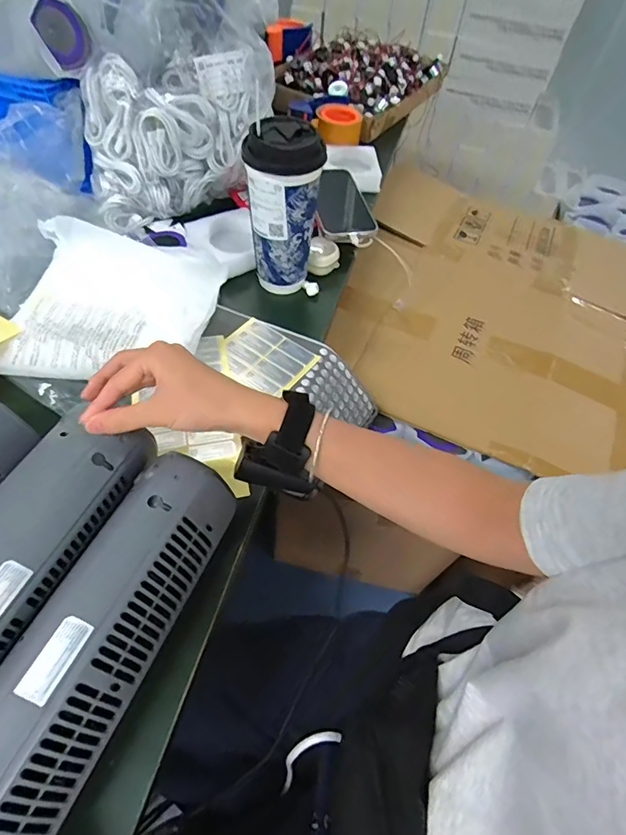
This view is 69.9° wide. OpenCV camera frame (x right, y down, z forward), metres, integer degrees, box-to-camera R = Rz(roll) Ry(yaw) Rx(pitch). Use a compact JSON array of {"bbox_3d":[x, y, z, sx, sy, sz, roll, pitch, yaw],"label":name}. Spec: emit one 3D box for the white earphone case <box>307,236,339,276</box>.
[{"bbox_3d":[0.015,-0.219,0.605,0.040,0.024,0.053,6,55,-1],"label":"white earphone case"}]

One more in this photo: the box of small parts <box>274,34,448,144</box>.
[{"bbox_3d":[0.080,-0.697,0.921,0.275,0.067,0.379,32,58,16],"label":"box of small parts"}]

